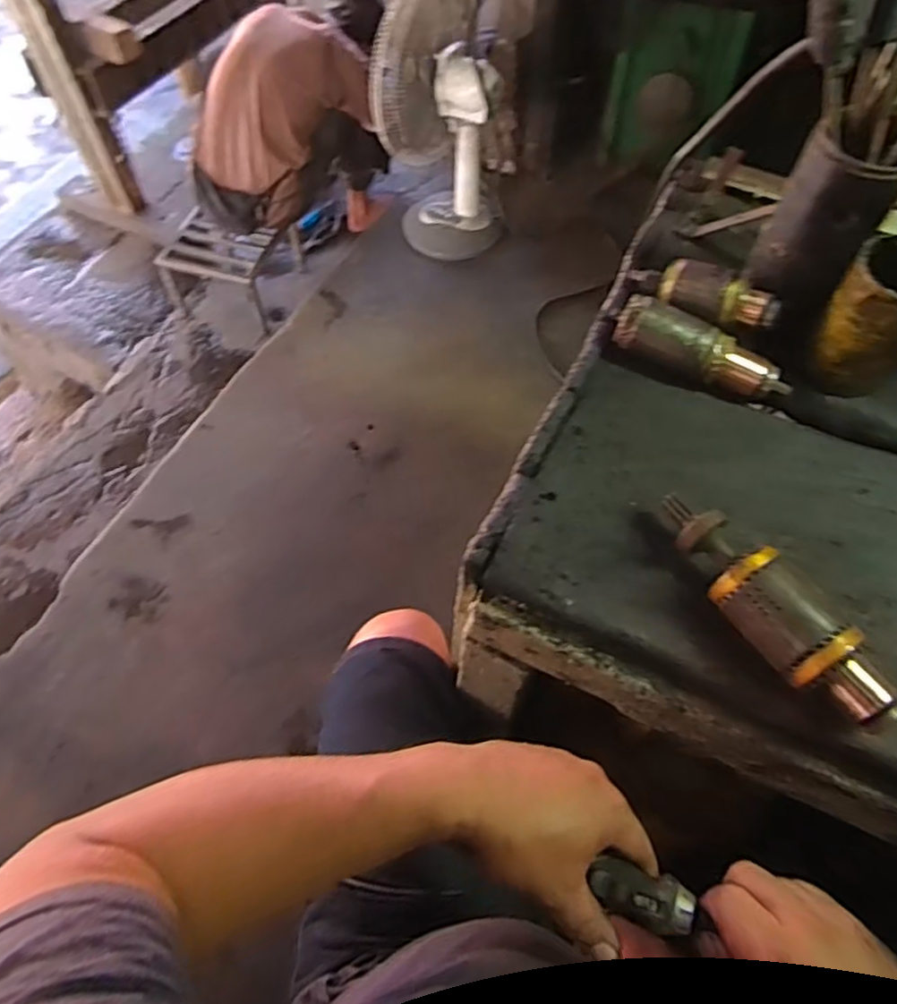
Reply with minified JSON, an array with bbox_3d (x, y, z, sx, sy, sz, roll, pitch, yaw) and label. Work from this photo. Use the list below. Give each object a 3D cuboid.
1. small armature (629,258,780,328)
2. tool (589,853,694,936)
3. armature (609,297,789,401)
[{"bbox_3d":[0.227,-0.188,0.602,0.132,0.042,0.035,28,64,16],"label":"small armature"},{"bbox_3d":[0.119,0.241,0.410,0.060,0.020,0.028,14,61,7],"label":"tool"},{"bbox_3d":[0.224,-0.136,0.590,0.152,0.041,0.039,22,62,12],"label":"armature"}]

